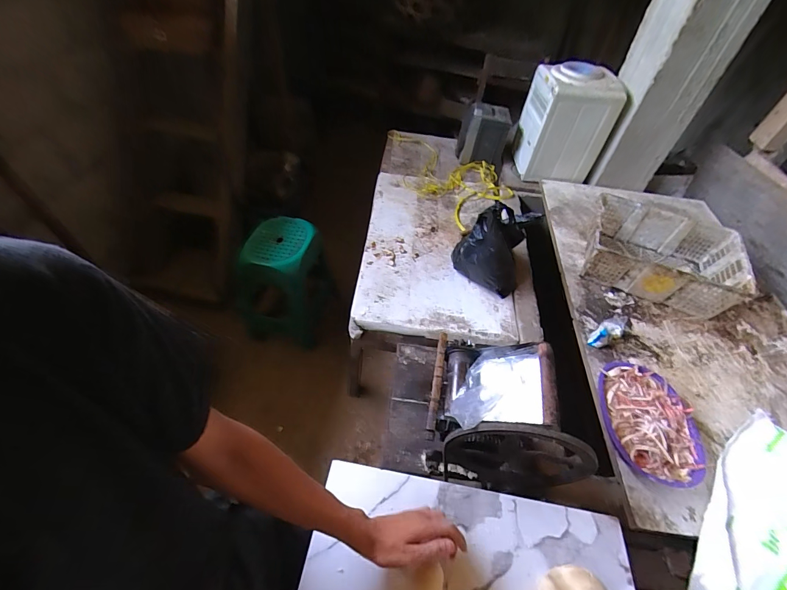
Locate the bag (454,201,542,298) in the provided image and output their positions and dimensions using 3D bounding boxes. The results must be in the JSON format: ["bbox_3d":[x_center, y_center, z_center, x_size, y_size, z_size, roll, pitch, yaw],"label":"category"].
[{"bbox_3d":[0.338,-0.166,1.211,0.241,0.288,0.200,20,52,10],"label":"bag"}]

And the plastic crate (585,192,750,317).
[{"bbox_3d":[0.958,-0.155,1.294,0.471,0.152,0.397,24,53,14],"label":"plastic crate"}]

